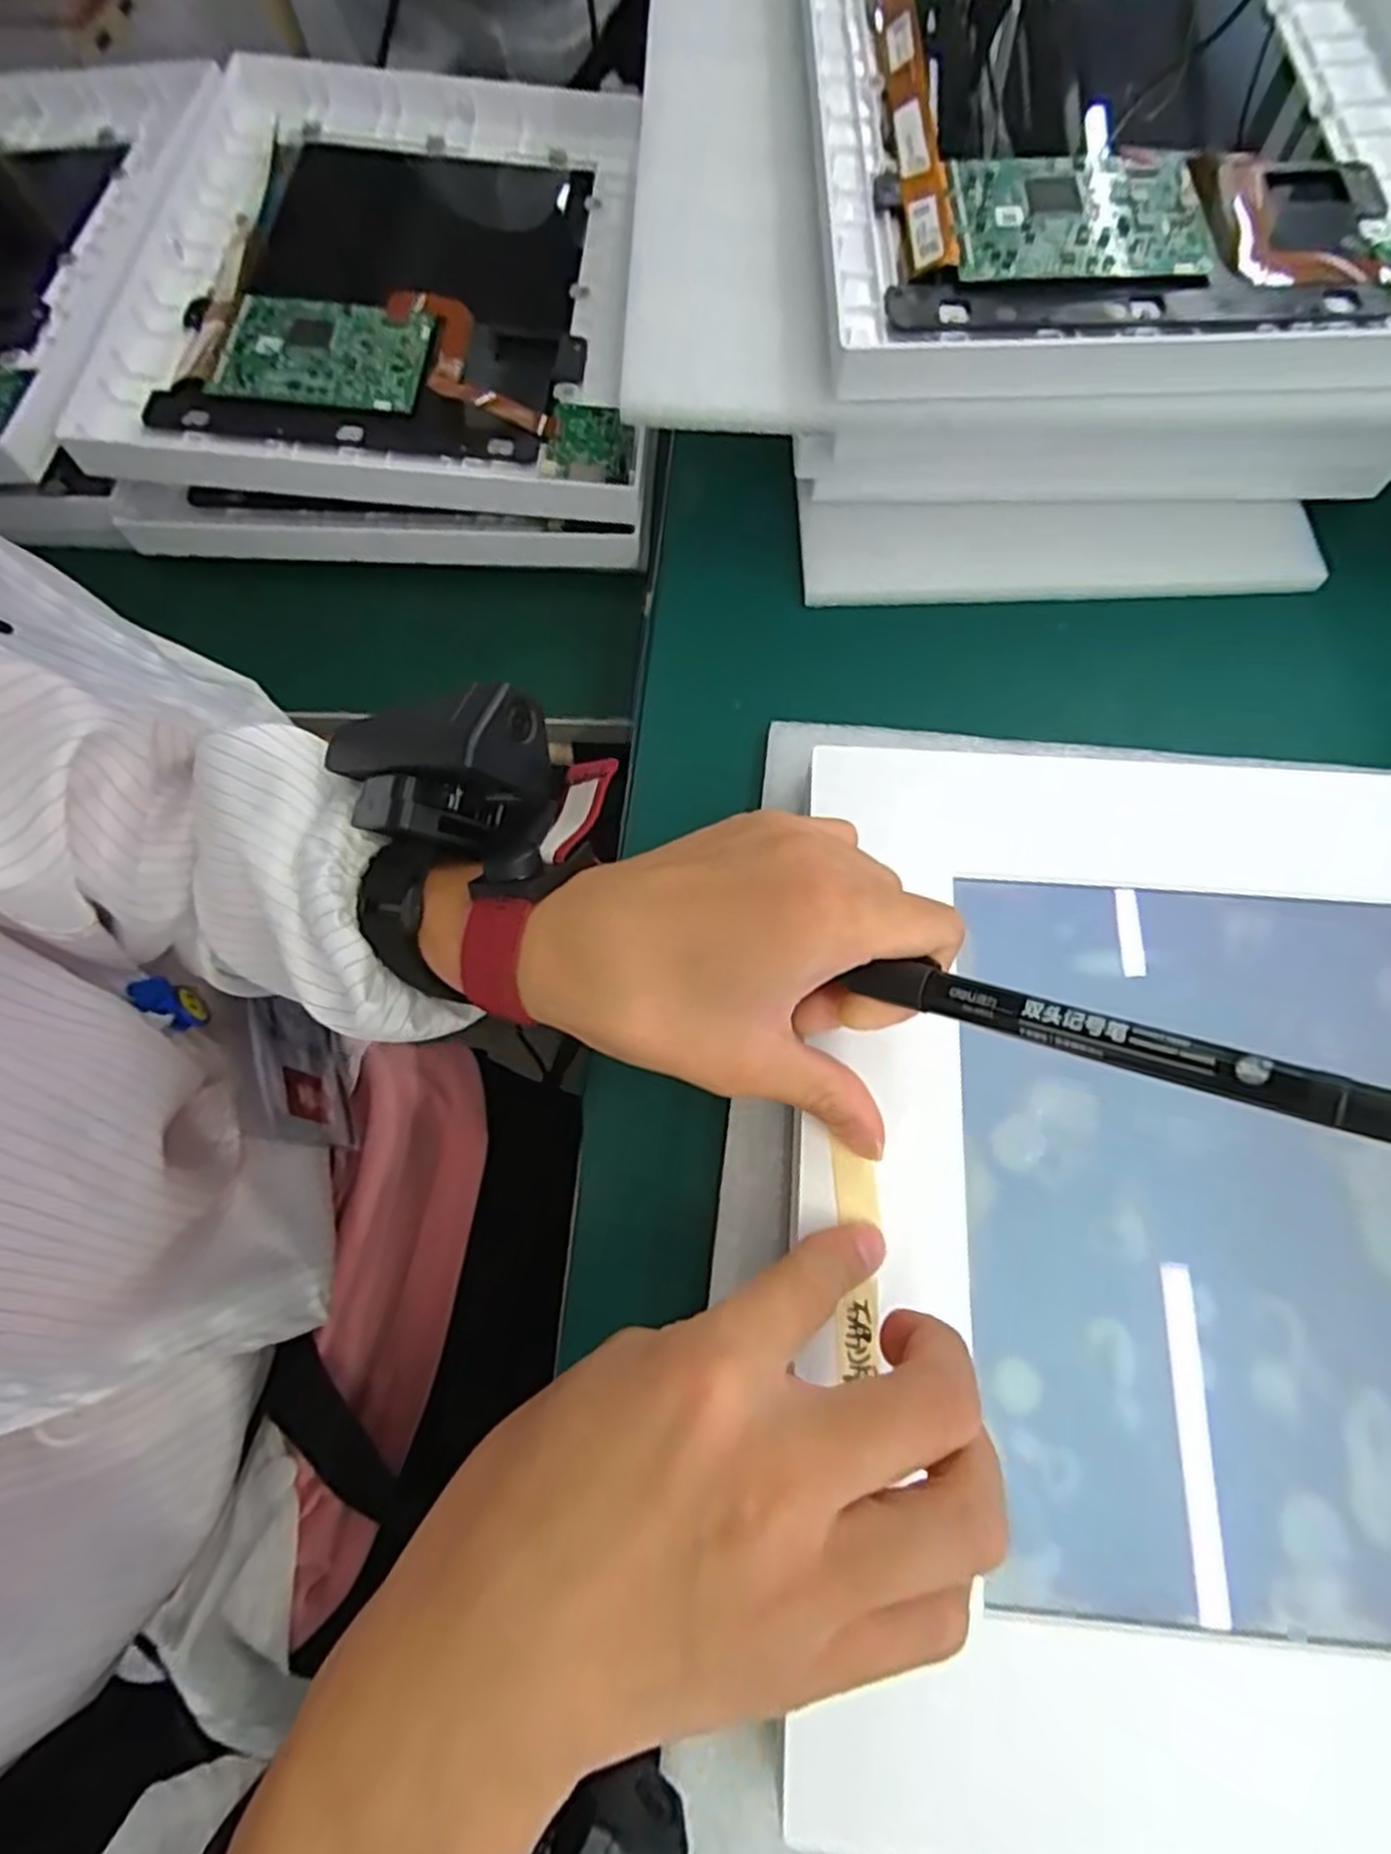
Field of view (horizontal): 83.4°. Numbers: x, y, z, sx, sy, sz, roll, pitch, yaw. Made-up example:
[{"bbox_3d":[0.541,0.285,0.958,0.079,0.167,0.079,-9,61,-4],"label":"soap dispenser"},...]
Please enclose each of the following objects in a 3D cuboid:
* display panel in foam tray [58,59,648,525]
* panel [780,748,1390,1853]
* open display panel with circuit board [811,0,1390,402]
[{"bbox_3d":[-0.147,-0.340,0.404,0.245,0.026,0.308,3,70,1],"label":"display panel in foam tray"},{"bbox_3d":[0.157,0.085,0.226,0.247,0.015,0.297,6,70,2],"label":"panel"},{"bbox_3d":[0.183,-0.338,0.322,0.257,0.026,0.313,2,70,0],"label":"open display panel with circuit board"}]

